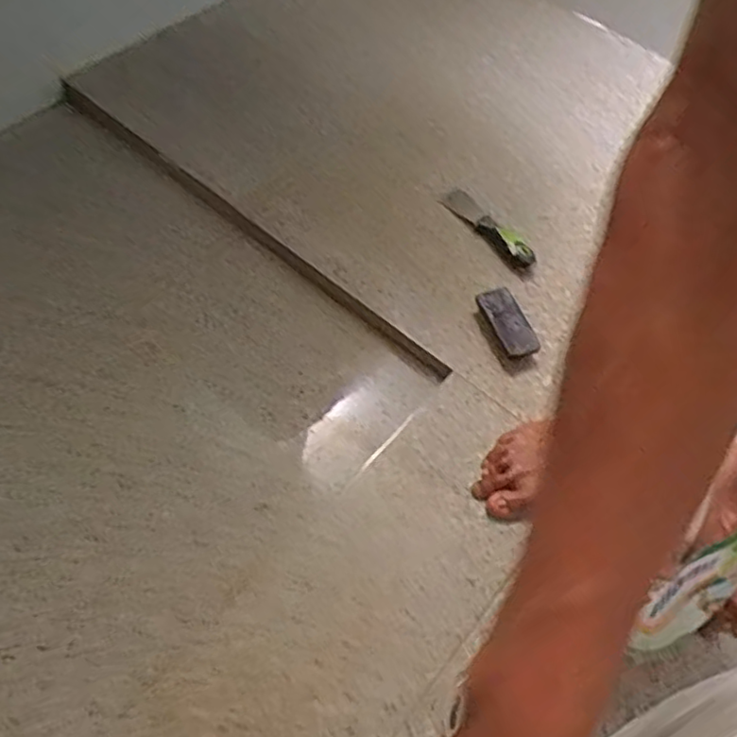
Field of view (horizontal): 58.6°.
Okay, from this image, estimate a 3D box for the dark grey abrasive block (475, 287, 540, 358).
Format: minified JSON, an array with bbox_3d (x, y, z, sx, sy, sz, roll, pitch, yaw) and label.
[{"bbox_3d":[0.185,-0.057,0.880,0.048,0.035,0.108,-17,61,-17],"label":"dark grey abrasive block"}]

